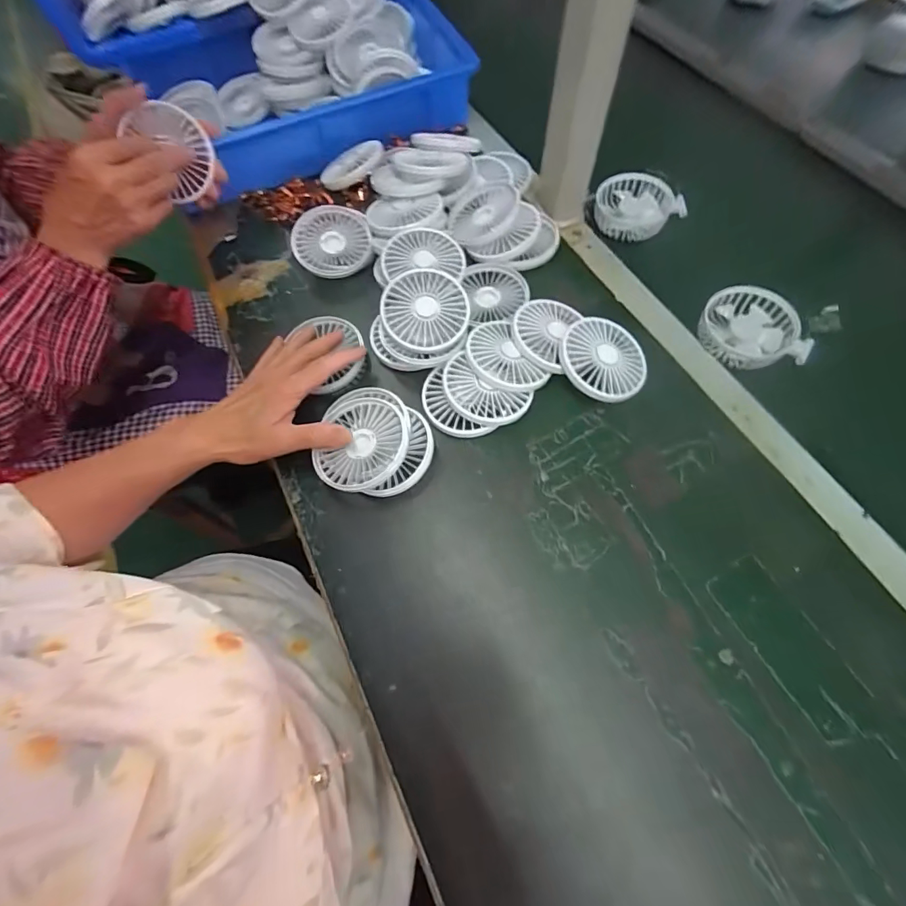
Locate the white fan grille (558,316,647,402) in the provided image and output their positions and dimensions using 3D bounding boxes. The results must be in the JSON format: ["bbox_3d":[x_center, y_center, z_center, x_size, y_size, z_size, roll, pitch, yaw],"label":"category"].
[{"bbox_3d":[0.144,-0.092,0.424,0.084,0.012,0.089,3,67,-11],"label":"white fan grille"}]

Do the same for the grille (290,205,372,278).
[{"bbox_3d":[-0.140,-0.246,0.508,0.087,0.010,0.089,1,75,-3],"label":"grille"}]

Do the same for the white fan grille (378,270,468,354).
[{"bbox_3d":[-0.028,-0.142,0.441,0.084,0.014,0.084,0,80,-2],"label":"white fan grille"}]

